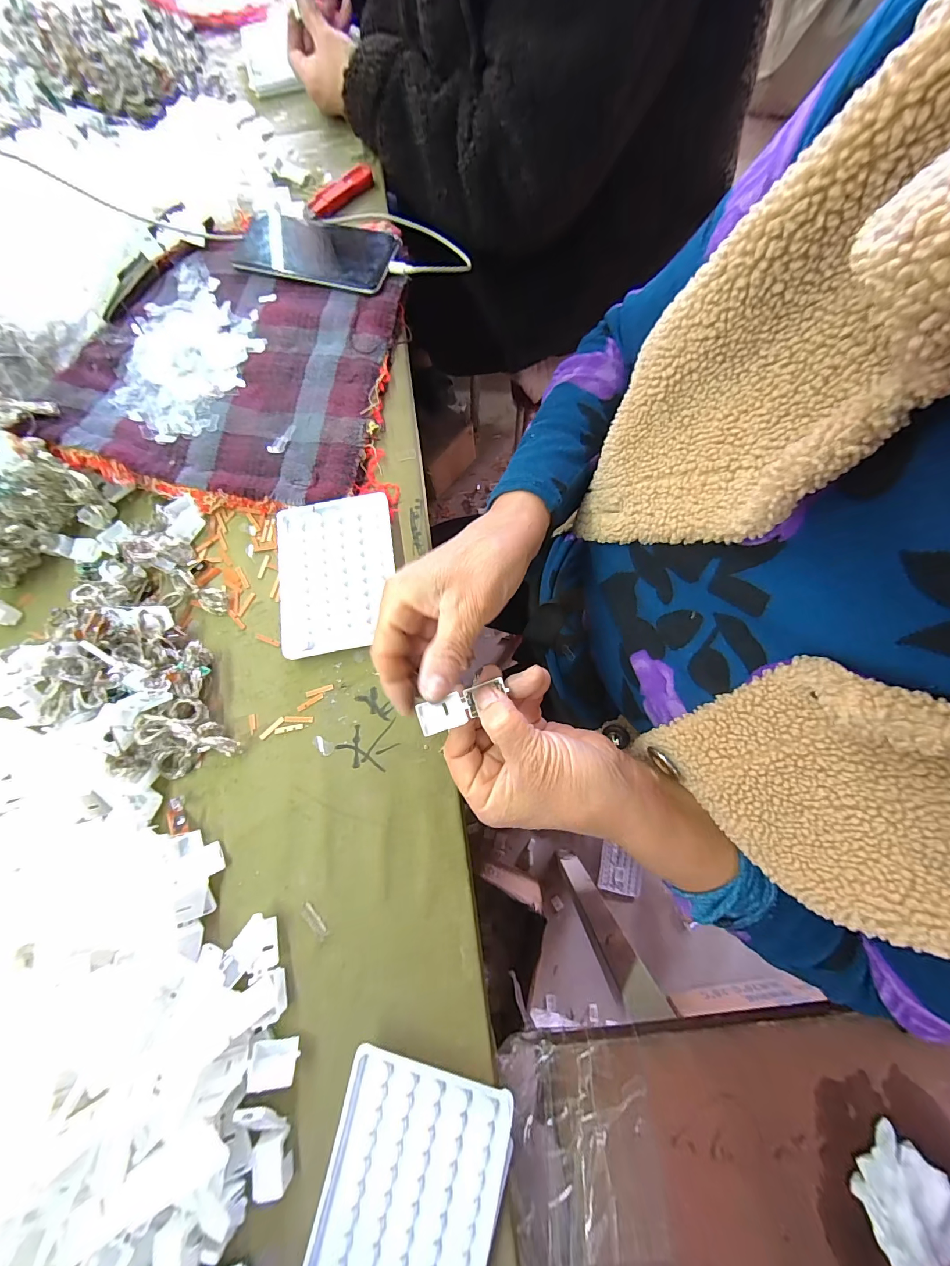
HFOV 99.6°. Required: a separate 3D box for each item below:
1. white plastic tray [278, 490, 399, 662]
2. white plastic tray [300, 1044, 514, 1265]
[{"bbox_3d":[-0.115,-0.048,0.329,0.097,0.008,0.128,-10,76,2],"label":"white plastic tray"},{"bbox_3d":[-0.040,0.321,0.216,0.095,0.014,0.143,13,76,7],"label":"white plastic tray"}]

